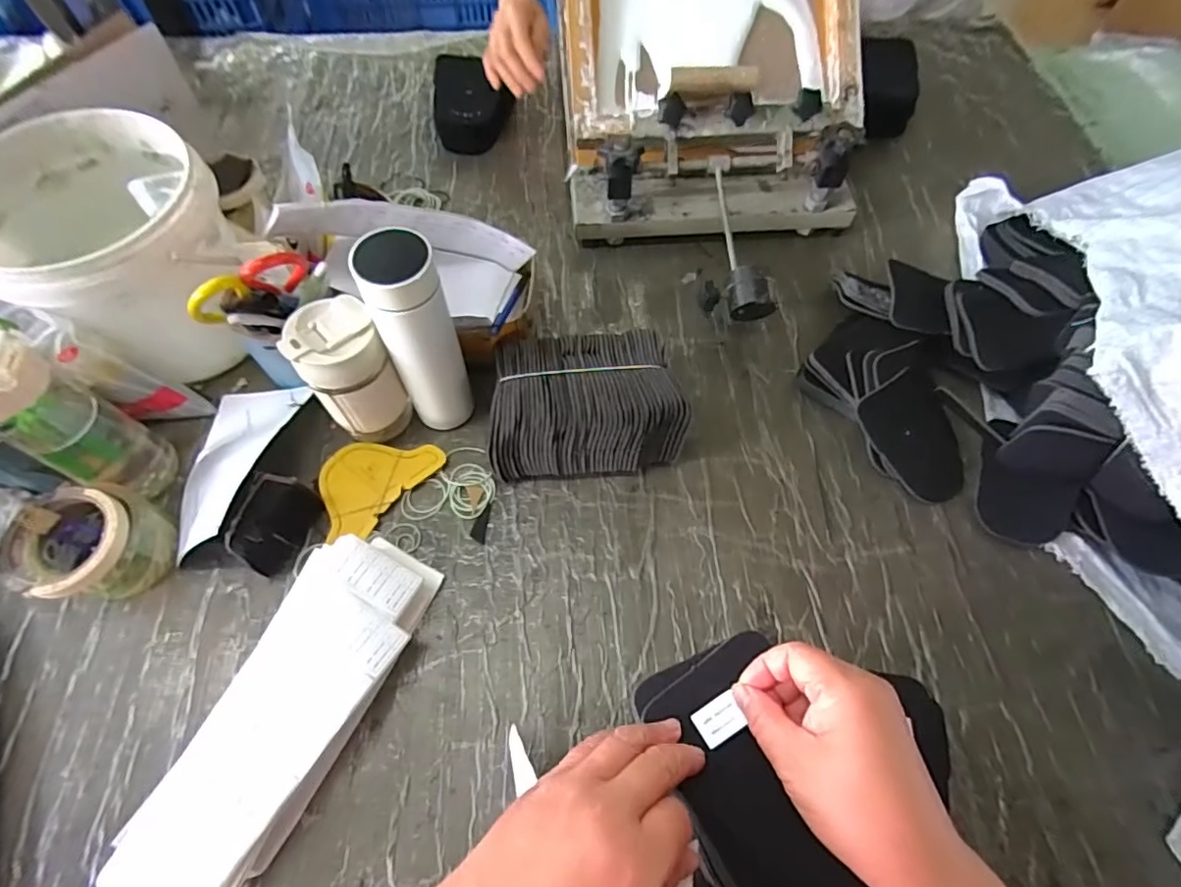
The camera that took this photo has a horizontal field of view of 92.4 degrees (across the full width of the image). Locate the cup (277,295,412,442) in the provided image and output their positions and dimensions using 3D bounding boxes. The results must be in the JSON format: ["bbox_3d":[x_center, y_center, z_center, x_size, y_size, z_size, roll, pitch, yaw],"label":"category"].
[{"bbox_3d":[-0.236,-0.068,0.562,0.075,0.147,0.069,1,63,-2],"label":"cup"}]

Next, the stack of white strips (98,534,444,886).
[{"bbox_3d":[-0.254,0.224,0.477,0.112,0.044,0.305,23,65,9],"label":"stack of white strips"}]

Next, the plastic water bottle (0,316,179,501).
[{"bbox_3d":[-0.463,-0.024,0.491,0.066,0.227,0.077,25,65,10],"label":"plastic water bottle"}]

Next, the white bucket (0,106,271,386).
[{"bbox_3d":[-0.470,-0.188,0.591,0.222,0.187,0.208,37,68,15],"label":"white bucket"}]

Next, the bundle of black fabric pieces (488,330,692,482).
[{"bbox_3d":[-0.004,-0.047,0.593,0.192,0.096,0.142,-3,64,-4],"label":"bundle of black fabric pieces"}]

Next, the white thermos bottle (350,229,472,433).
[{"bbox_3d":[-0.158,-0.094,0.536,0.063,0.227,0.060,-18,65,-11],"label":"white thermos bottle"}]

